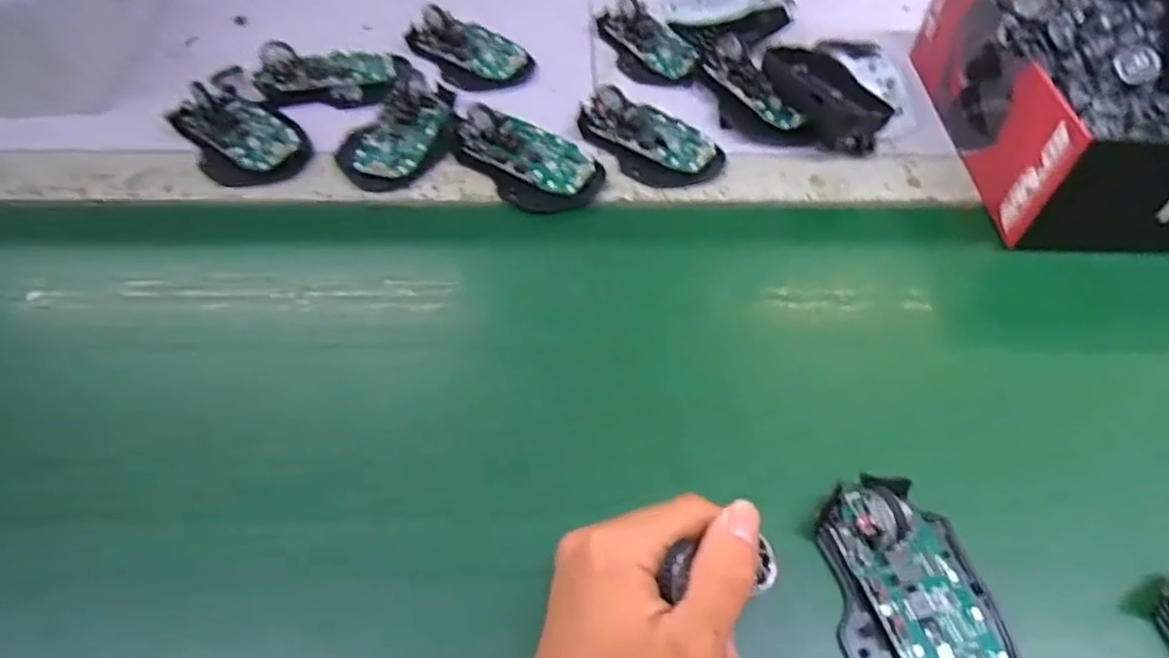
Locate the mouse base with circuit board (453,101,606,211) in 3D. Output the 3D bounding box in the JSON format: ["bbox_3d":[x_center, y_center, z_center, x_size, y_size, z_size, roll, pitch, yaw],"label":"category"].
[{"bbox_3d":[-0.048,-0.130,0.475,0.121,0.028,0.064,30,58,19],"label":"mouse base with circuit board"}]

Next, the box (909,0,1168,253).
[{"bbox_3d":[0.374,-0.176,0.490,0.190,0.081,0.258,0,53,-2],"label":"box"}]

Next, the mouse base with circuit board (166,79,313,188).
[{"bbox_3d":[-0.245,-0.143,0.483,0.070,0.025,0.094,-35,62,-25],"label":"mouse base with circuit board"}]

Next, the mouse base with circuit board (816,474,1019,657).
[{"bbox_3d":[0.151,0.123,0.306,0.074,0.020,0.115,-8,54,-8],"label":"mouse base with circuit board"}]

